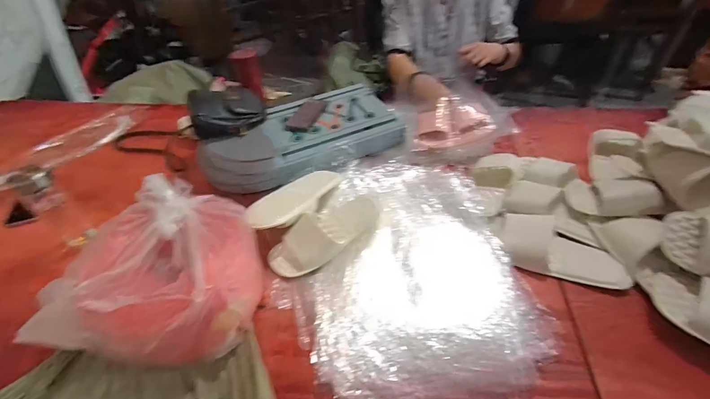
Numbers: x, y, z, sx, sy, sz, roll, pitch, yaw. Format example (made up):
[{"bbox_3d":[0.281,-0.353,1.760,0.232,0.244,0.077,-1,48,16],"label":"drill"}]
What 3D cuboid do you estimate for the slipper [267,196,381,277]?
[{"bbox_3d":[-0.056,0.063,0.700,0.247,0.063,0.105,-27,48,-21],"label":"slipper"}]

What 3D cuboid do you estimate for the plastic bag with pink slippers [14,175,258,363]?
[{"bbox_3d":[-0.314,0.115,0.595,0.276,0.157,0.296,2,47,6],"label":"plastic bag with pink slippers"}]

